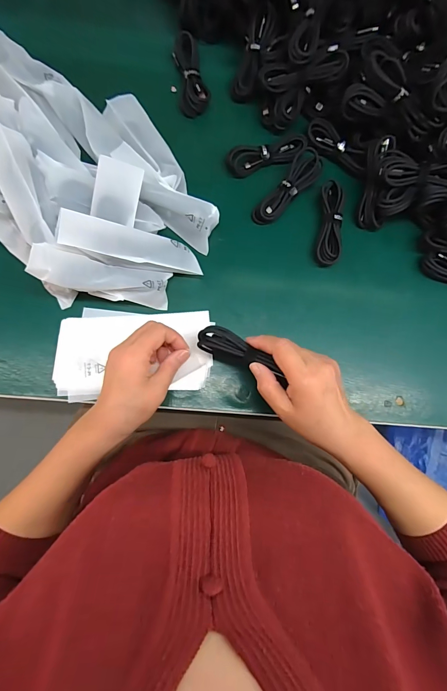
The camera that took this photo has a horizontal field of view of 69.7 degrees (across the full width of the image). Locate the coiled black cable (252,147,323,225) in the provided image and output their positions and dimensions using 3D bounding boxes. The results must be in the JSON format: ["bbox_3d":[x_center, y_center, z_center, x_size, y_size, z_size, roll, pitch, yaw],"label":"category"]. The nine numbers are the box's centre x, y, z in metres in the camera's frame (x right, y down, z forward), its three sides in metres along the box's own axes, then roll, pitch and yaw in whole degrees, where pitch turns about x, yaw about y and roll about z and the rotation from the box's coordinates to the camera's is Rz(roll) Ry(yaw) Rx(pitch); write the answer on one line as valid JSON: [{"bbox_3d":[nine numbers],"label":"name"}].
[{"bbox_3d":[0.085,-0.206,0.419,0.036,0.020,0.115,38,81,2],"label":"coiled black cable"}]

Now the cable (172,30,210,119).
[{"bbox_3d":[-0.045,-0.367,0.437,0.038,0.026,0.102,-9,82,-5],"label":"cable"}]

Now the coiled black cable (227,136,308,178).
[{"bbox_3d":[0.058,-0.254,0.426,0.110,0.021,0.031,-22,83,-7],"label":"coiled black cable"}]

